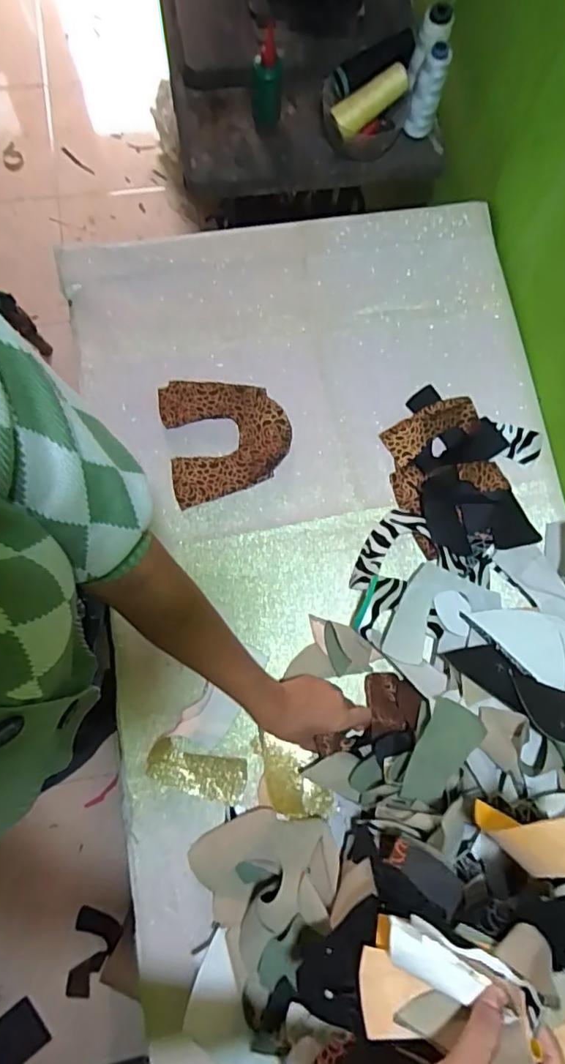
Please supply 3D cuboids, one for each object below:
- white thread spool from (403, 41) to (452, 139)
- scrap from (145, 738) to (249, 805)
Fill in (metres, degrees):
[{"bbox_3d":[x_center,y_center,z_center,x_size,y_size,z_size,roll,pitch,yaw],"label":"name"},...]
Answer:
[{"bbox_3d":[0.202,-0.611,0.761,0.036,0.136,0.036,1,79,-4],"label":"white thread spool"},{"bbox_3d":[-0.098,0.276,0.617,0.112,0.033,0.053,20,78,0],"label":"scrap"}]

